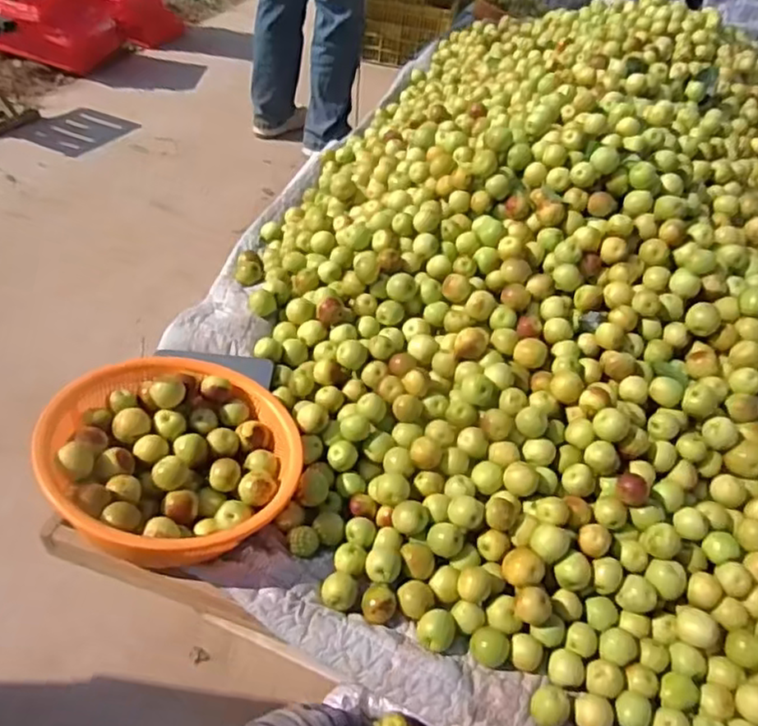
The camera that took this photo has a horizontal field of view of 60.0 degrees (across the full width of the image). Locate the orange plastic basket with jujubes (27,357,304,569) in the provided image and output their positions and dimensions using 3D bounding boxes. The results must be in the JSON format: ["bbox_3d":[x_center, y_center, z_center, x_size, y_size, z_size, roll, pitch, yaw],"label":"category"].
[{"bbox_3d":[-0.230,0.103,0.724,0.256,0.095,0.256,-7,47,-37],"label":"orange plastic basket with jujubes"}]

